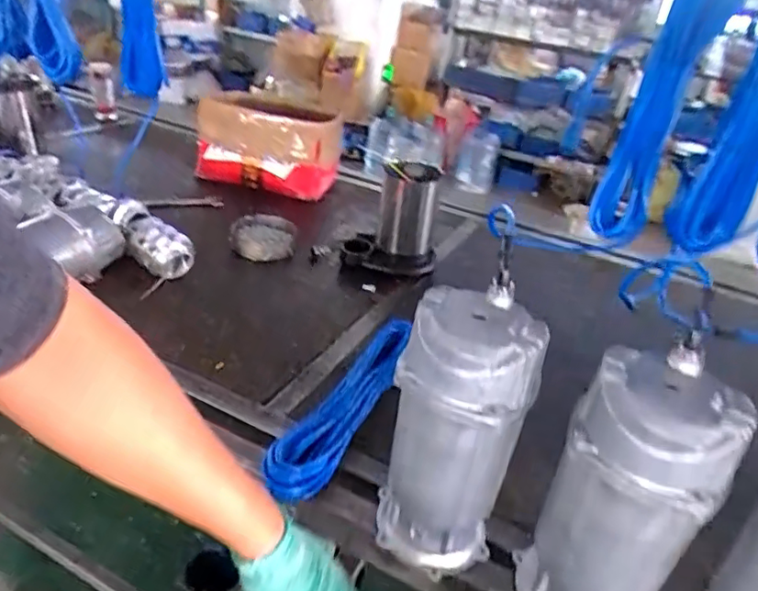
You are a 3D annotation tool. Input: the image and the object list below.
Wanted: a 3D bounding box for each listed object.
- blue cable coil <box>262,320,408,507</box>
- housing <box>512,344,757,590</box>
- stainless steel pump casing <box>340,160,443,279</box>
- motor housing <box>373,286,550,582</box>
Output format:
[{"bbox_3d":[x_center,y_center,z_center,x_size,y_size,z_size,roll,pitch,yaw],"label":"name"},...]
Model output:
[{"bbox_3d":[-0.042,0.150,0.807,0.072,0.070,0.365,19,32,18],"label":"blue cable coil"},{"bbox_3d":[0.226,0.205,0.544,0.126,0.293,0.108,25,34,27],"label":"housing"},{"bbox_3d":[0.032,-0.170,1.215,0.190,0.235,0.165,10,30,4],"label":"stainless steel pump casing"},{"bbox_3d":[0.074,0.152,0.599,0.127,0.298,0.113,15,31,12],"label":"motor housing"}]

